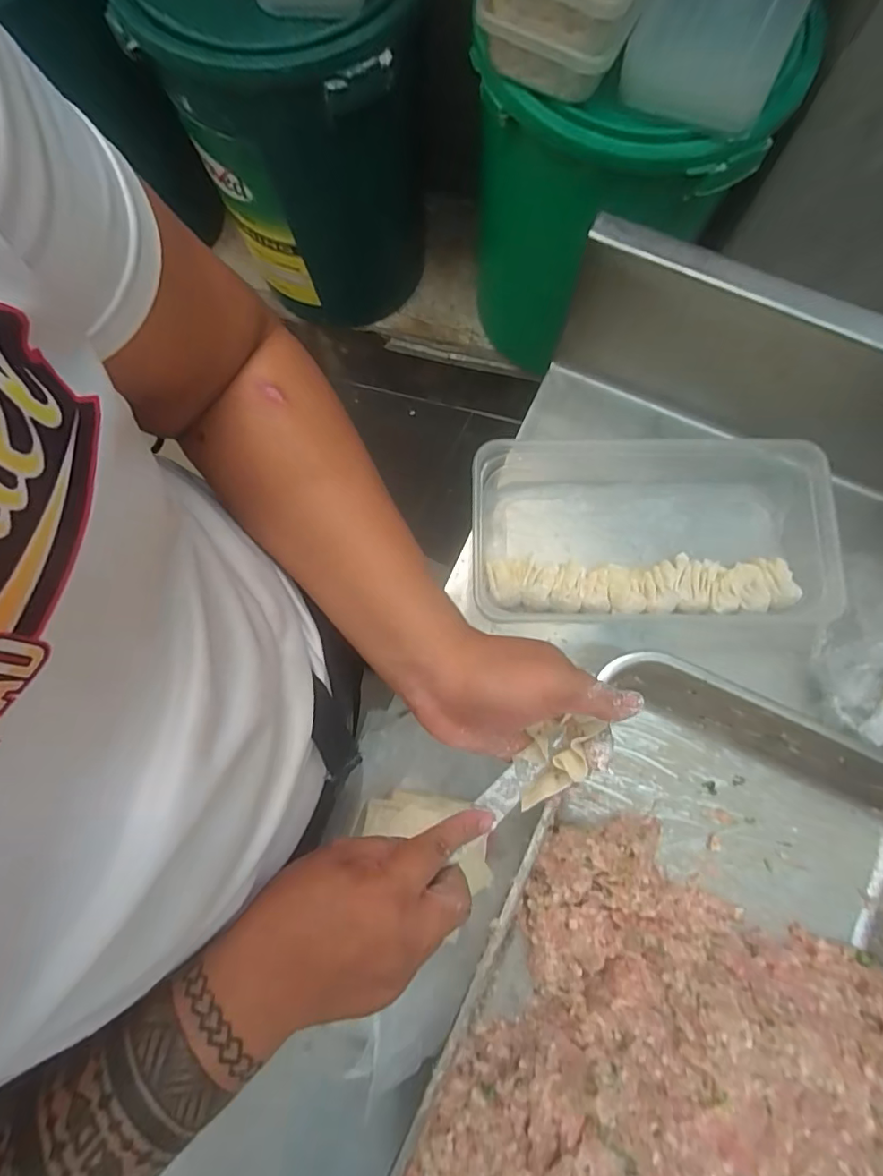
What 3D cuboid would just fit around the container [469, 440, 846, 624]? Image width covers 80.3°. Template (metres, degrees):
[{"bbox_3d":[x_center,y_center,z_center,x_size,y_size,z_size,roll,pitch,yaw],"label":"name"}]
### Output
[{"bbox_3d":[0.196,-0.051,0.487,0.331,0.062,0.165,1,80,0],"label":"container"}]

